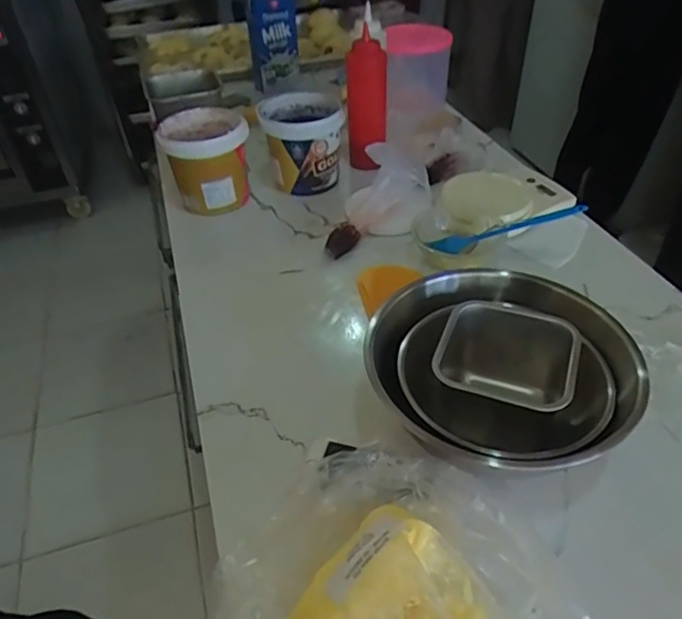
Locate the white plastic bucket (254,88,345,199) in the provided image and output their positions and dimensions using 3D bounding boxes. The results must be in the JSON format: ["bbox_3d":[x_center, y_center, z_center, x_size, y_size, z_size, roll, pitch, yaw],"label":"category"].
[{"bbox_3d":[-0.062,-0.268,0.914,0.126,0.121,0.125,-9,41,-7],"label":"white plastic bucket"}]

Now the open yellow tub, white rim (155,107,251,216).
[{"bbox_3d":[-0.207,-0.231,0.870,0.124,0.116,0.114,-17,43,-16],"label":"open yellow tub, white rim"}]

